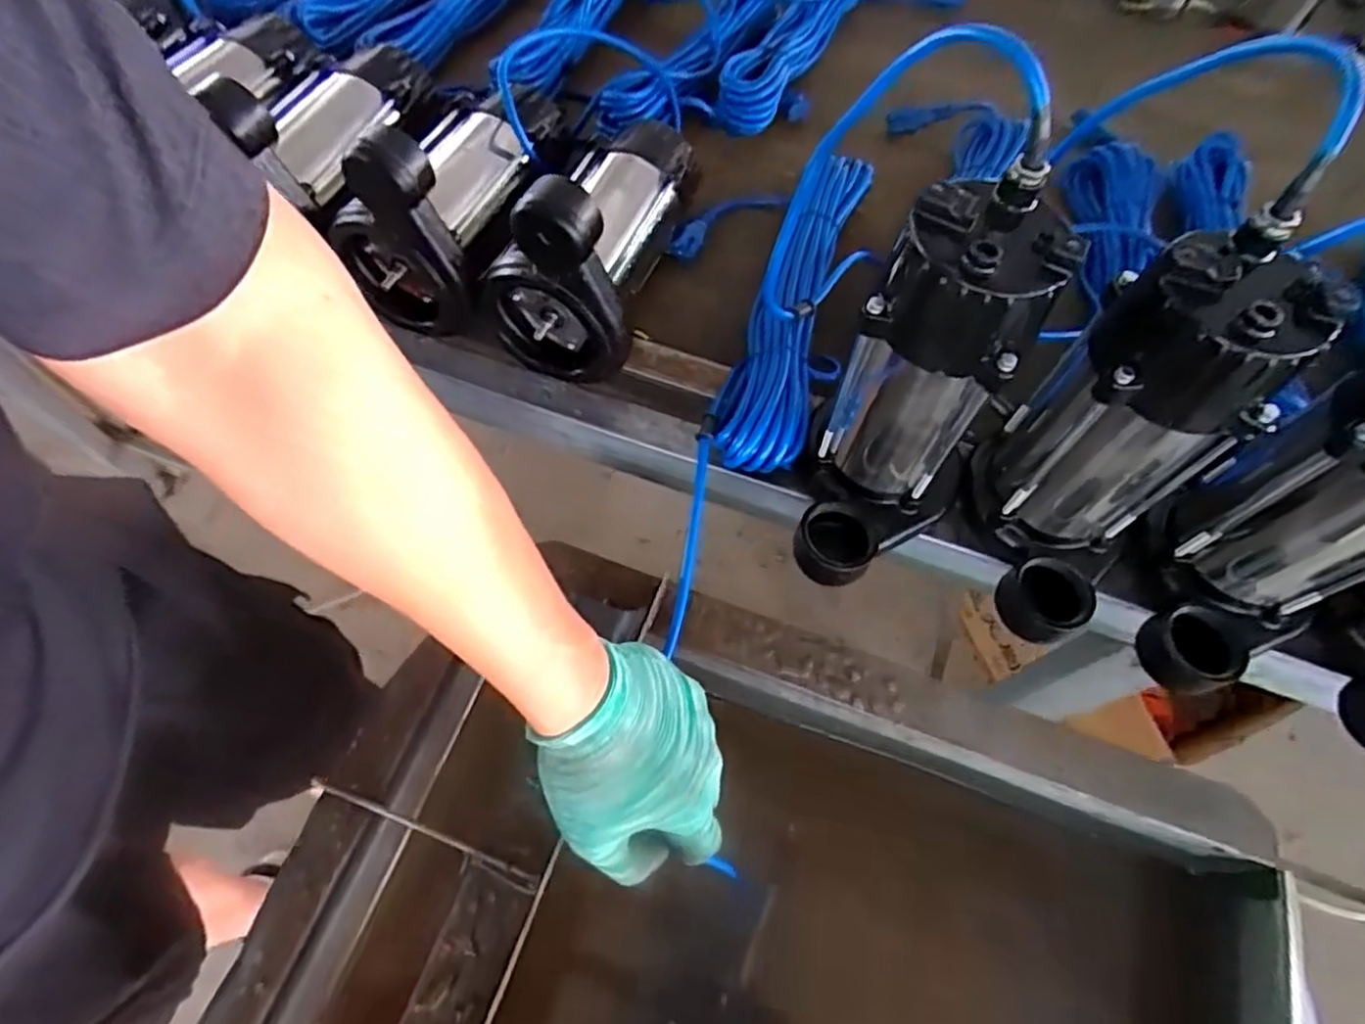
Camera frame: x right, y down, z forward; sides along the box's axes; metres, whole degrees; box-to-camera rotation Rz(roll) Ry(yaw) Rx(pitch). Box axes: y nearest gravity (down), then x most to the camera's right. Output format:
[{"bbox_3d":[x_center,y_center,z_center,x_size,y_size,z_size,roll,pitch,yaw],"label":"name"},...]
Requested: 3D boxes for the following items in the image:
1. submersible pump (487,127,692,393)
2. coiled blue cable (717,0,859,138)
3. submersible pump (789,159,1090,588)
[{"bbox_3d":[-0.067,-0.247,0.572,0.118,0.158,0.235,18,63,6],"label":"submersible pump"},{"bbox_3d":[0.131,-0.539,0.790,0.067,0.062,0.355,25,64,10],"label":"coiled blue cable"},{"bbox_3d":[0.134,-0.060,0.447,0.098,0.244,0.147,27,64,11],"label":"submersible pump"}]

